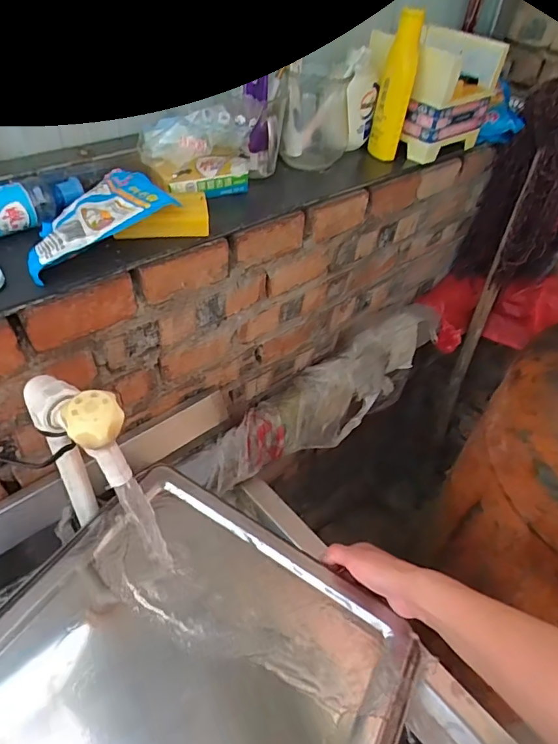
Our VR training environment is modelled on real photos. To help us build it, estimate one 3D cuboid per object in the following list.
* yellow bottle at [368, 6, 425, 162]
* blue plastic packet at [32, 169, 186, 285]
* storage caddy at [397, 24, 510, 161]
[{"bbox_3d":[0.172,-0.415,0.712,0.046,0.184,0.043,12,45,4],"label":"yellow bottle"},{"bbox_3d":[-0.206,-0.167,0.522,0.166,0.033,0.100,-32,57,-32],"label":"blue plastic packet"},{"bbox_3d":[0.269,-0.426,0.765,0.168,0.137,0.062,-31,57,-32],"label":"storage caddy"}]

